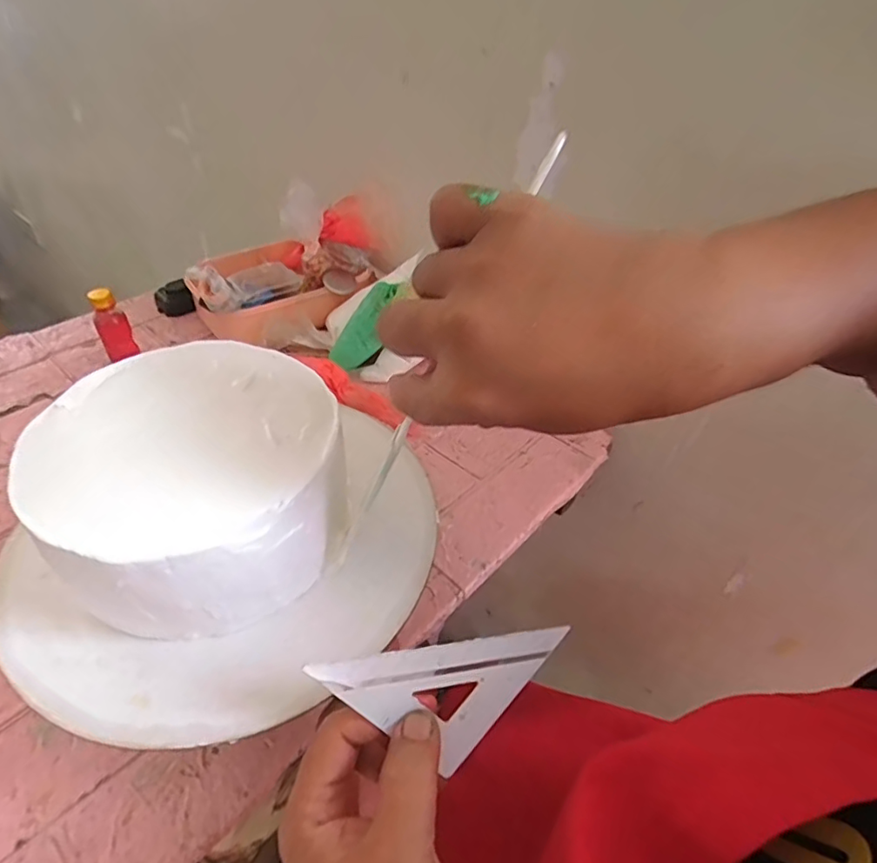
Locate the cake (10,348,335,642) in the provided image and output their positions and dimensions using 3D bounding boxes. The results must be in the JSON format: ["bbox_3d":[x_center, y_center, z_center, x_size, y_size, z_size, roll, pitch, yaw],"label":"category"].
[{"bbox_3d":[-0.129,0.029,0.300,0.142,0.086,0.142,3,42,-3],"label":"cake"}]

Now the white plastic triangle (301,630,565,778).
[{"bbox_3d":[0.002,0.097,0.241,0.080,0.004,0.078,43,81,-12],"label":"white plastic triangle"}]

